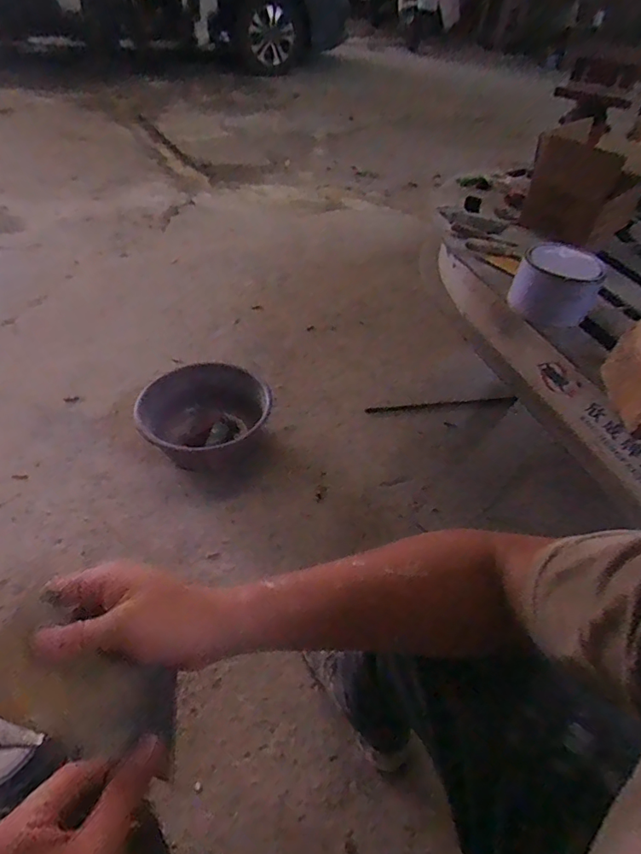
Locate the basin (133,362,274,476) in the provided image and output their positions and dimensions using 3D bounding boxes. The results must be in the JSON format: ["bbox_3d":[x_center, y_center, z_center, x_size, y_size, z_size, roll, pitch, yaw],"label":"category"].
[{"bbox_3d":[-0.309,-0.024,1.349,0.334,0.185,0.313,3,45,-3],"label":"basin"}]

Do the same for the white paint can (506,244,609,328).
[{"bbox_3d":[0.417,-0.253,0.865,0.131,0.091,0.155,29,49,21],"label":"white paint can"}]

